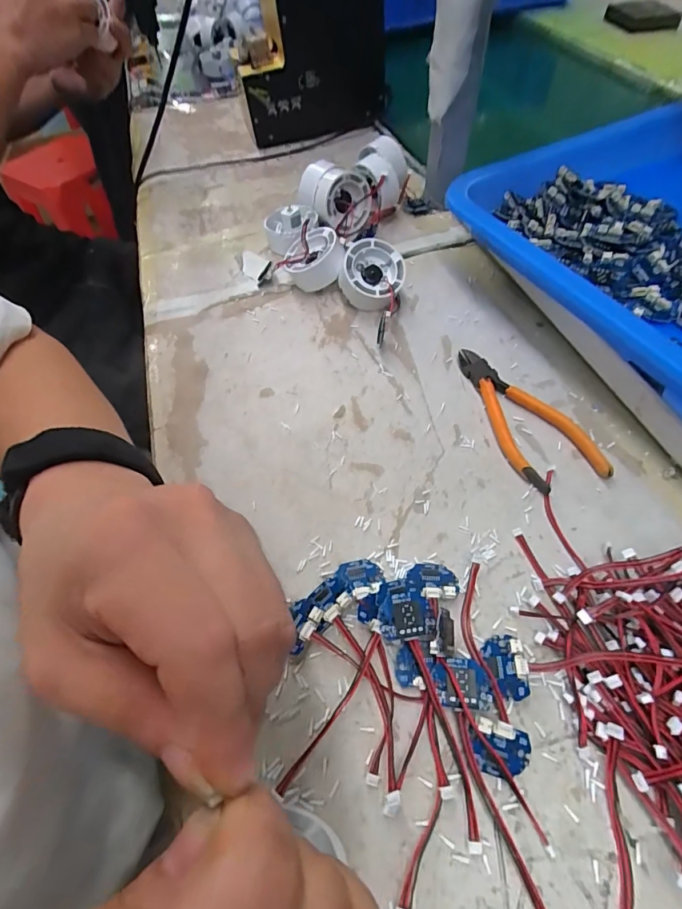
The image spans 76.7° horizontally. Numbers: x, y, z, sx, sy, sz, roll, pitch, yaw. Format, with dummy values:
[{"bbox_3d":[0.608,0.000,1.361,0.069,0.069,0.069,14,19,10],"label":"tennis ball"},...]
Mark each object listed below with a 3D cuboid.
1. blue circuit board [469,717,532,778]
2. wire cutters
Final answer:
[{"bbox_3d":[0.072,0.133,0.195,0.027,0.005,0.022,9,88,-1],"label":"blue circuit board"},{"bbox_3d":[0.126,-0.032,0.304,0.051,0.010,0.130,-17,57,-7],"label":"wire cutters"}]

